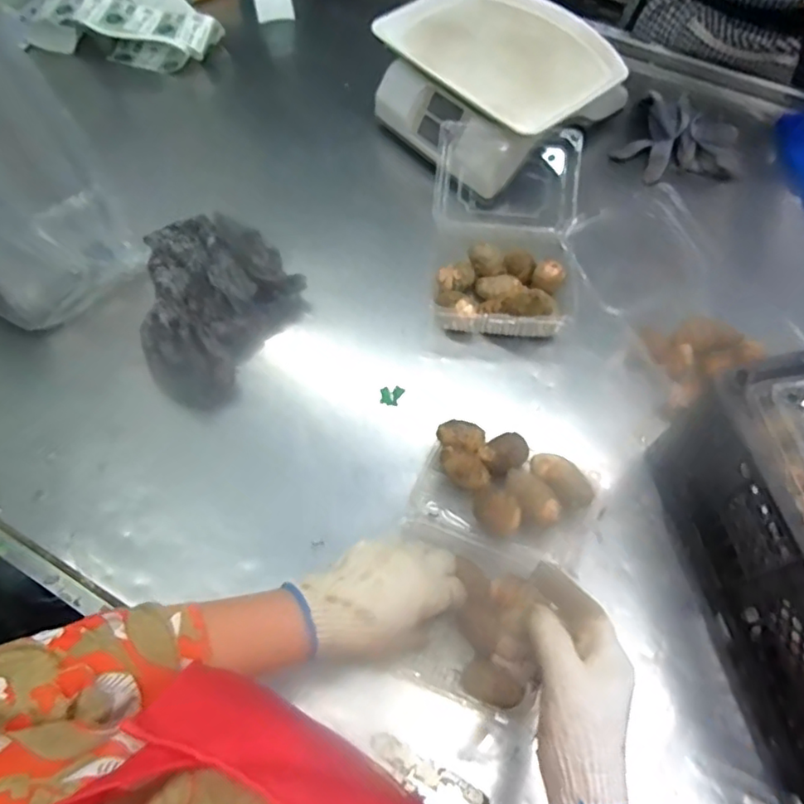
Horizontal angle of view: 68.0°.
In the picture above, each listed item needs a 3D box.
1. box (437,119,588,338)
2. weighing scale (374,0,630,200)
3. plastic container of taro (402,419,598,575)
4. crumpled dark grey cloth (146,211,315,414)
[{"bbox_3d":[0.126,-0.213,0.723,0.168,0.112,0.273,5,62,3],"label":"box"},{"bbox_3d":[0.119,-0.432,0.823,0.283,0.130,0.281,-35,67,-17],"label":"weighing scale"},{"bbox_3d":[0.105,0.096,0.596,0.177,0.047,0.124,18,63,9],"label":"plastic container of taro"},{"bbox_3d":[-0.241,-0.123,0.722,0.216,0.053,0.226,33,67,16],"label":"crumpled dark grey cloth"}]

